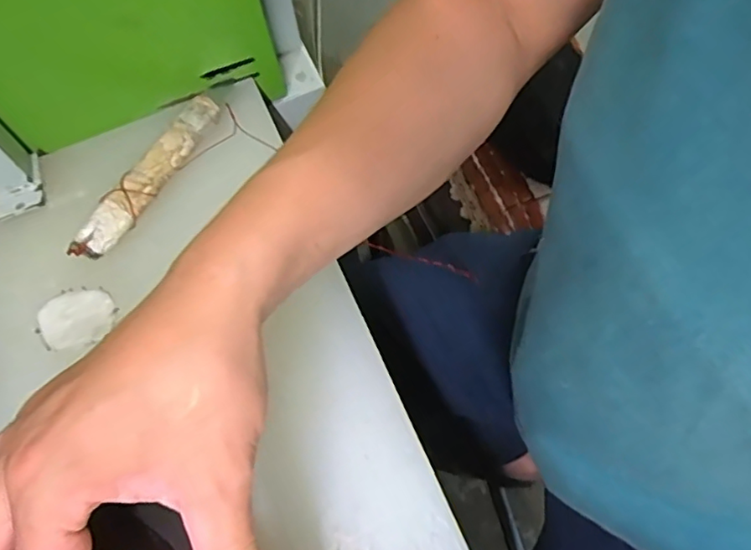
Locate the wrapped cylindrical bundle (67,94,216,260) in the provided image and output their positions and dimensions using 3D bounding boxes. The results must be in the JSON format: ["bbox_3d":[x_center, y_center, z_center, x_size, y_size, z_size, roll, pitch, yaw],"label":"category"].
[{"bbox_3d":[-0.158,-0.069,0.412,0.028,0.017,0.142,27,68,15],"label":"wrapped cylindrical bundle"}]

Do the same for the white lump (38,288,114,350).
[{"bbox_3d":[-0.191,0.027,0.373,0.047,0.004,0.039,-13,64,-4],"label":"white lump"}]

